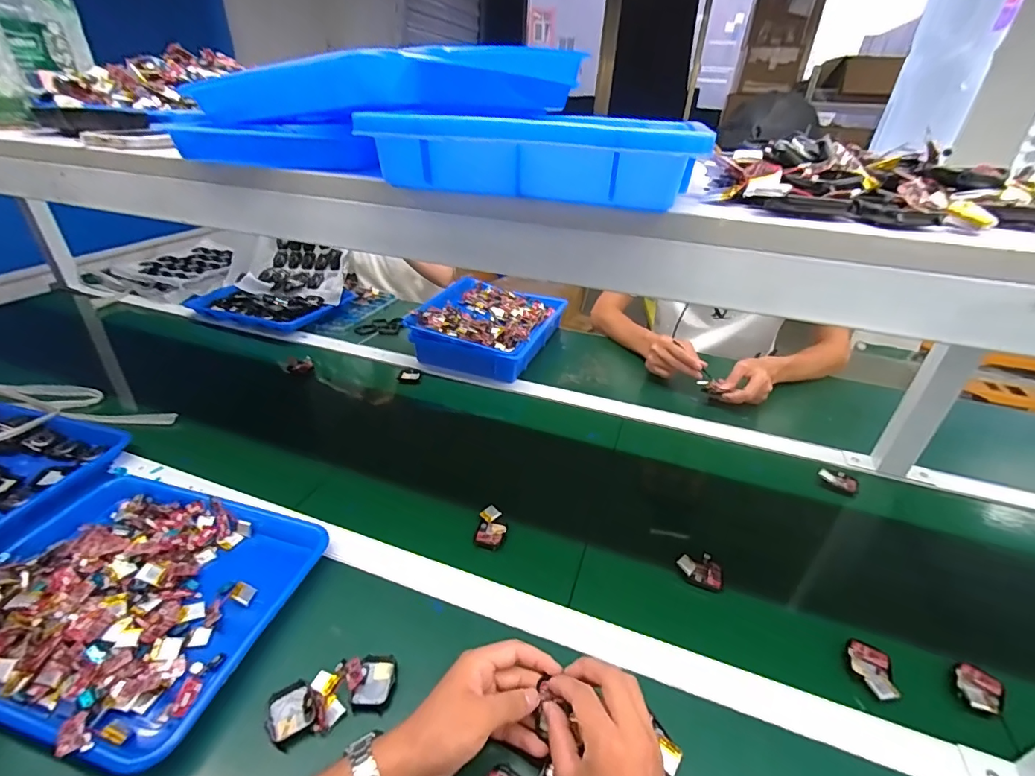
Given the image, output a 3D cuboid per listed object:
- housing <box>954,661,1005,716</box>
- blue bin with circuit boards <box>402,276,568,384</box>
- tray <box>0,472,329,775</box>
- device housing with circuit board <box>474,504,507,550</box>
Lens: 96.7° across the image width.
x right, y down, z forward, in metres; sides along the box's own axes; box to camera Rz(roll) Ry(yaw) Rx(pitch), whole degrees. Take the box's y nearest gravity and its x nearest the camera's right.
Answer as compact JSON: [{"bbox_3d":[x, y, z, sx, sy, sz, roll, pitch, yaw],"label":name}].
[{"bbox_3d":[0.452,0.294,0.451,0.050,0.008,0.036,-25,41,-37],"label":"housing"},{"bbox_3d":[-0.062,-0.150,1.043,0.259,0.084,0.333,13,33,15],"label":"blue bin with circuit boards"},{"bbox_3d":[-0.417,0.211,0.491,0.348,0.046,0.263,9,32,10],"label":"tray"},{"bbox_3d":[-0.033,0.179,0.599,0.037,0.014,0.062,6,32,6],"label":"device housing with circuit board"}]

